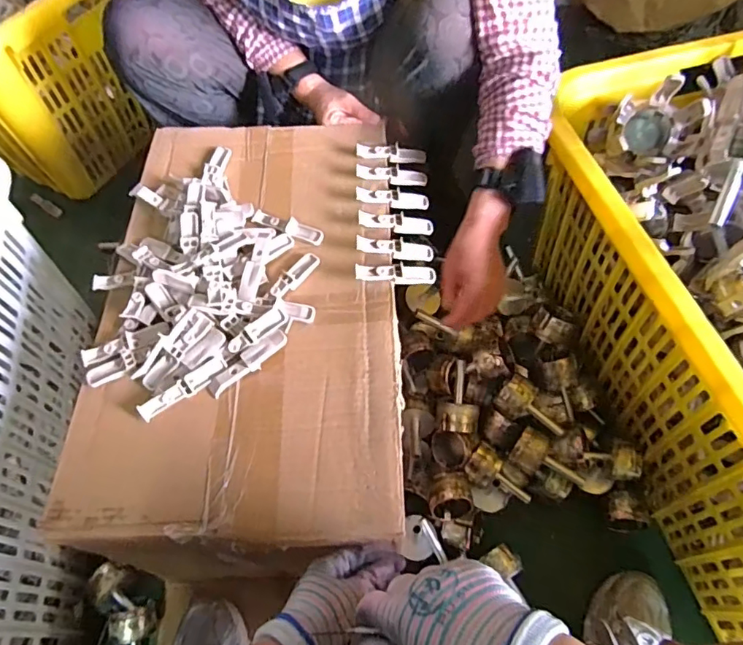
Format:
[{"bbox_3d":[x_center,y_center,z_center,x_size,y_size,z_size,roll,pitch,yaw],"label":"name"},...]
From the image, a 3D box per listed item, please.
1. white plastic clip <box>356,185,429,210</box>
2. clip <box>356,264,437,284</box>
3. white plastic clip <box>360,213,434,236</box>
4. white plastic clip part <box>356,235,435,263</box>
[{"bbox_3d":[0.031,-0.173,0.715,0.104,0.015,0.025,3,58,-15],"label":"white plastic clip"},{"bbox_3d":[0.032,-0.061,0.649,0.101,0.015,0.026,1,59,-10],"label":"clip"},{"bbox_3d":[0.035,-0.133,0.694,0.104,0.016,0.025,6,58,-17],"label":"white plastic clip"},{"bbox_3d":[0.032,-0.096,0.673,0.102,0.016,0.023,7,58,-14],"label":"white plastic clip part"}]

